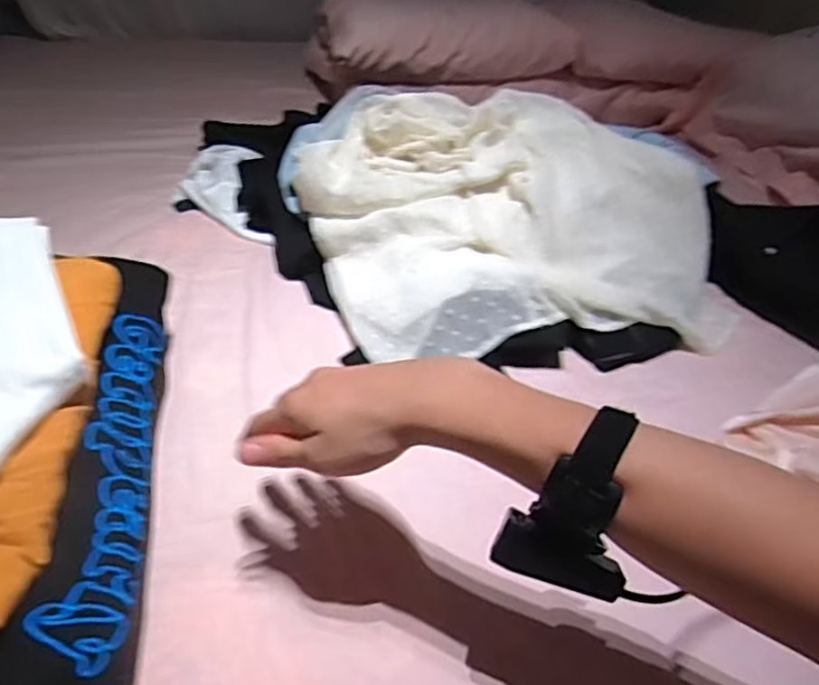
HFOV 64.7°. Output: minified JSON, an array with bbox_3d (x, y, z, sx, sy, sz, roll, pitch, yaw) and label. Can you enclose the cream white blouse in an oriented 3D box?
[{"bbox_3d":[0.123,-0.152,0.756,0.467,0.156,0.343,-6,38,-13],"label":"cream white blouse"}]

